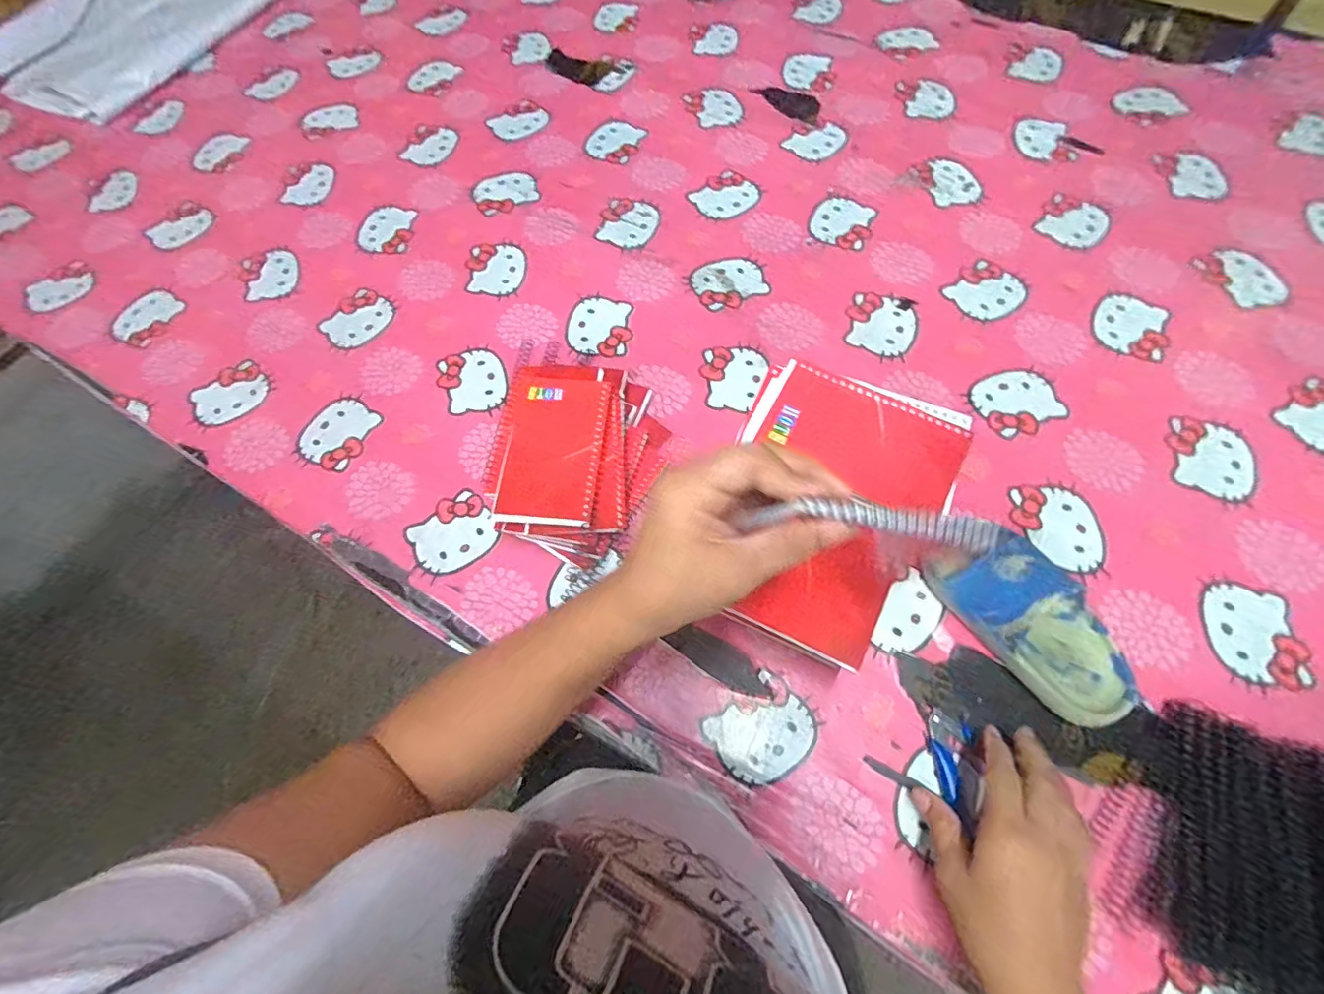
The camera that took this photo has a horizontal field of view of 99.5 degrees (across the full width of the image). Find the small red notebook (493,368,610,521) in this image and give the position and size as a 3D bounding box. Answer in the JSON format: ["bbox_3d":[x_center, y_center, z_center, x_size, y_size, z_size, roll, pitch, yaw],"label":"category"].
[{"bbox_3d":[-0.090,-0.045,0.474,0.080,0.009,0.141,4,66,5],"label":"small red notebook"}]

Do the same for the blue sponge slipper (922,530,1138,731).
[{"bbox_3d":[0.288,0.096,0.431,0.078,0.060,0.162,-38,69,-13],"label":"blue sponge slipper"}]

